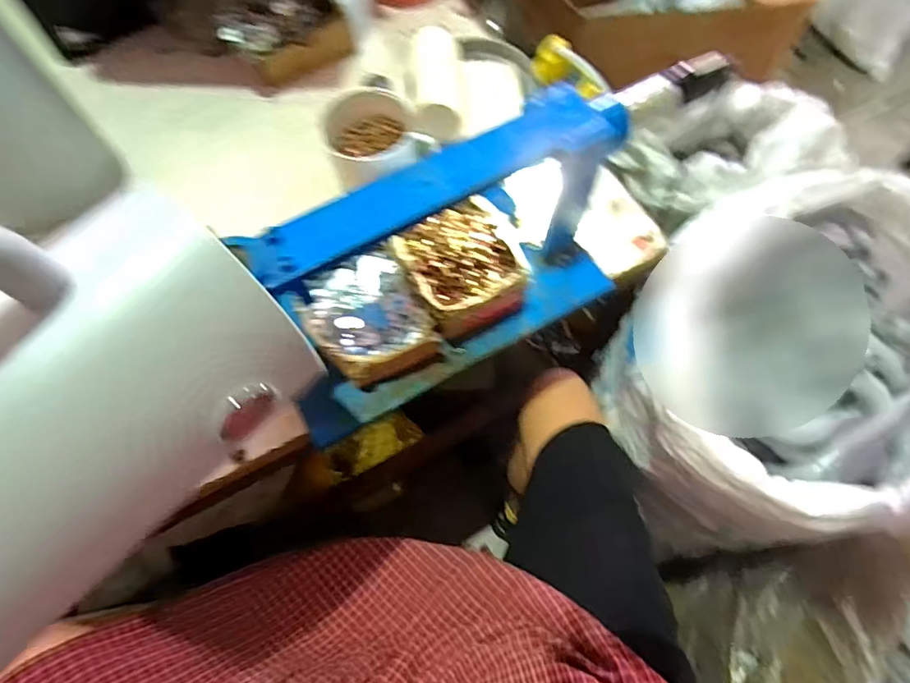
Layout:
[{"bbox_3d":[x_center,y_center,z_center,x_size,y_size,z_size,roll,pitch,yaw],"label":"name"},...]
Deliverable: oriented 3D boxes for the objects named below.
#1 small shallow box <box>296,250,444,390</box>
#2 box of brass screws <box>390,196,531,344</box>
[{"bbox_3d":[-0.089,-0.024,0.530,0.109,0.055,0.135,-25,69,-9],"label":"small shallow box"},{"bbox_3d":[0.010,-0.071,0.538,0.119,0.055,0.125,-26,69,-9],"label":"box of brass screws"}]

